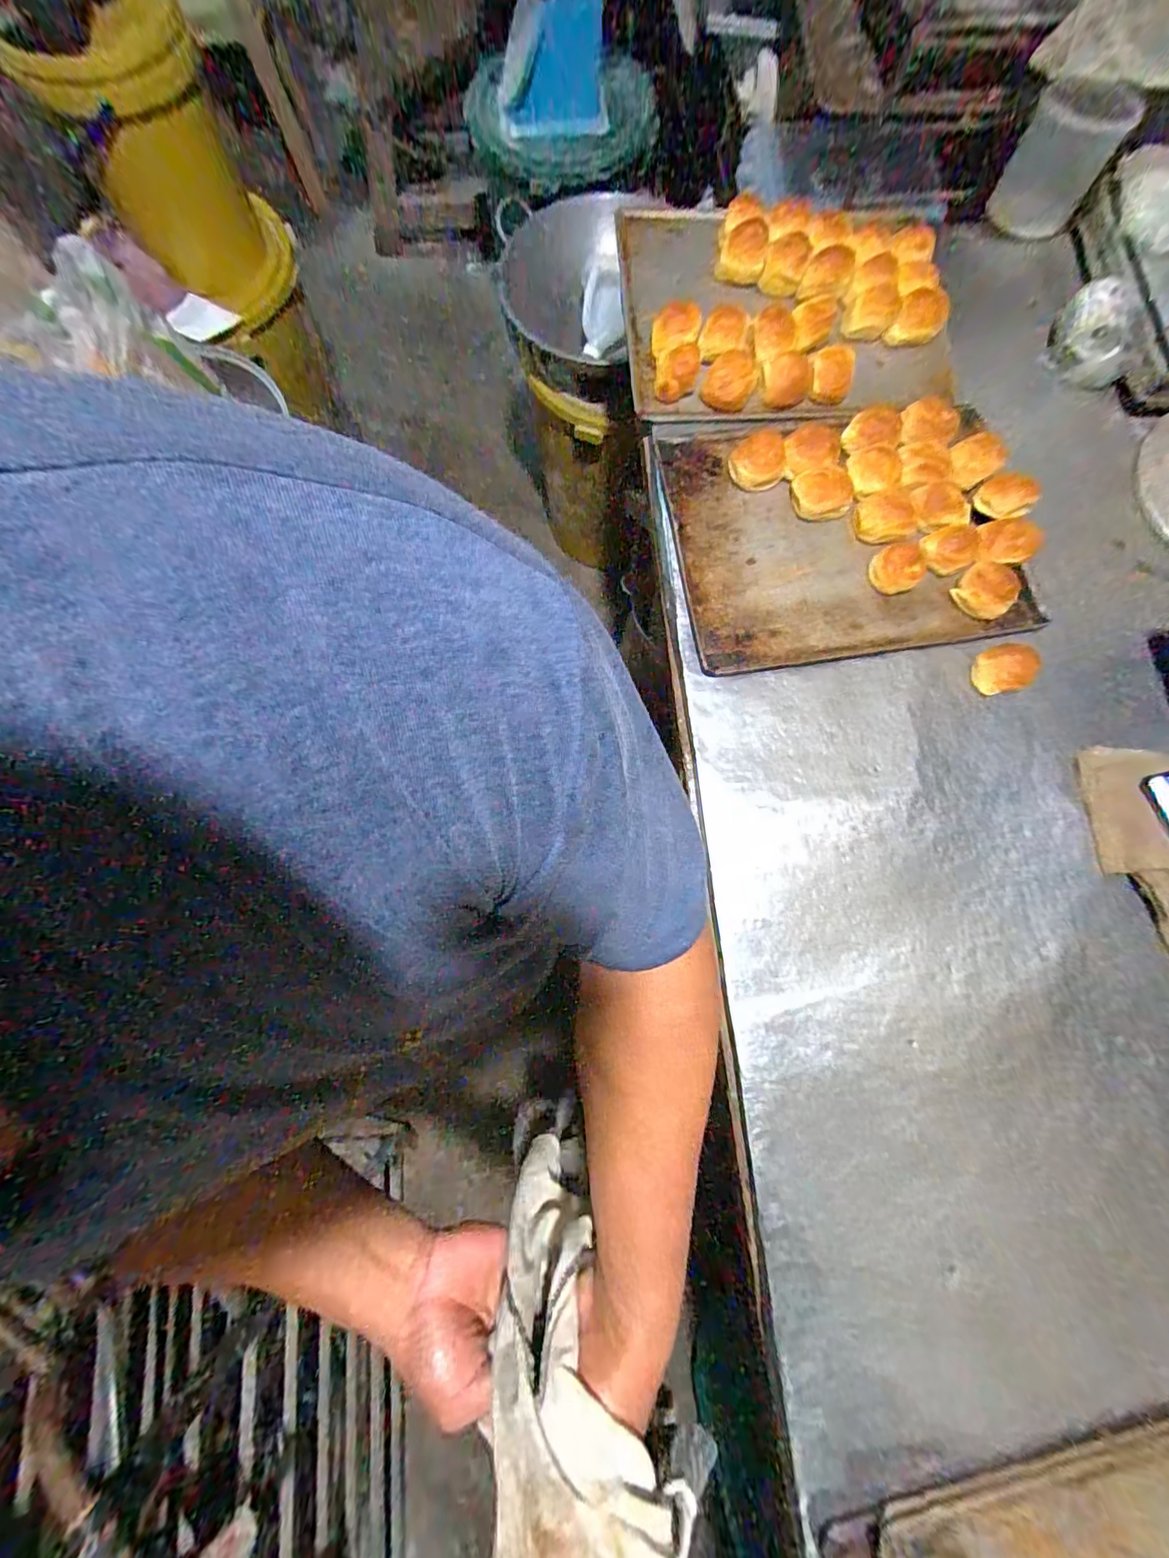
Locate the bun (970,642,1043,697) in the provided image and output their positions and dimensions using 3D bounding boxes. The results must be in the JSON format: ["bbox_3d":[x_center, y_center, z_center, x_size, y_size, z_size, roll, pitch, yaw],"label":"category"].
[{"bbox_3d":[0.511,-0.135,0.609,0.058,0.039,0.054,0,79,-1],"label":"bun"}]

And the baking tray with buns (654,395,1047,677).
[{"bbox_3d":[0.337,-0.319,0.638,0.442,0.042,0.331,-9,79,-2],"label":"baking tray with buns"}]

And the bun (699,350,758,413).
[{"bbox_3d":[0.191,-0.519,0.656,0.062,0.034,0.070,23,80,4],"label":"bun"}]

